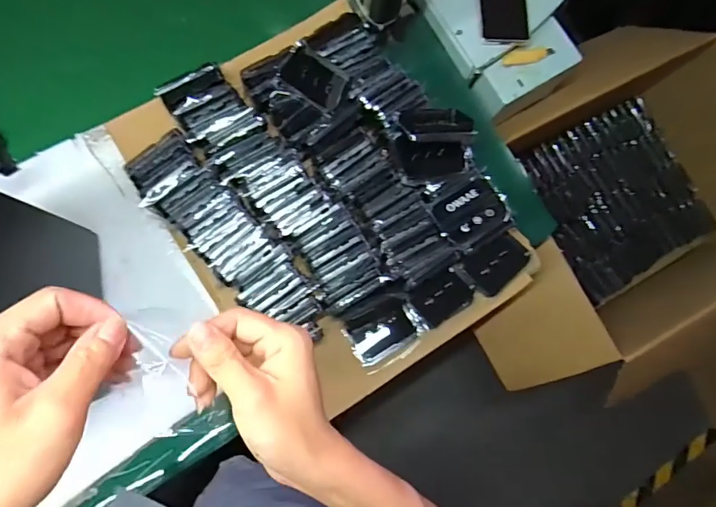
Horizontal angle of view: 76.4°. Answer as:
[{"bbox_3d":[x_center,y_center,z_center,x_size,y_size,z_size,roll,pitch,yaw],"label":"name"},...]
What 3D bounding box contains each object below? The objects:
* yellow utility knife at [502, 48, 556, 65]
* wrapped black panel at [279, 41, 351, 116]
[{"bbox_3d":[0.261,-0.299,0.688,0.084,0.014,0.020,-7,83,-8],"label":"yellow utility knife"},{"bbox_3d":[-0.055,-0.224,0.587,0.085,0.014,0.056,33,80,-2],"label":"wrapped black panel"}]

